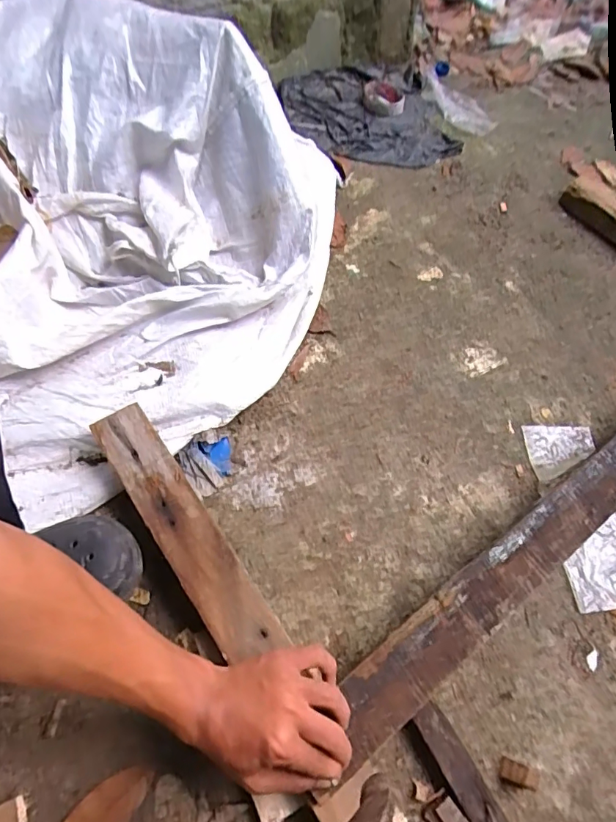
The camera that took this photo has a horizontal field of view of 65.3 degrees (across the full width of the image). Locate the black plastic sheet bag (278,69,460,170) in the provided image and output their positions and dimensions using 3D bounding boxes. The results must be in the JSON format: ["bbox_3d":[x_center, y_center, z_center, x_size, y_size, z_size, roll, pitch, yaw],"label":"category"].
[{"bbox_3d":[0.119,-0.620,1.002,0.337,0.038,0.342,-6,61,-7],"label":"black plastic sheet bag"}]

